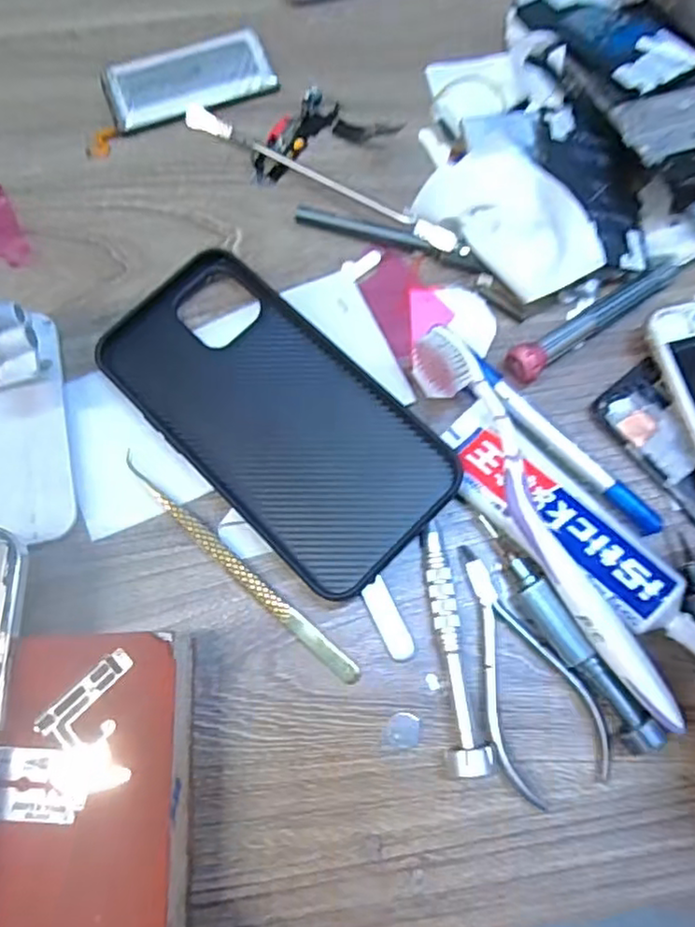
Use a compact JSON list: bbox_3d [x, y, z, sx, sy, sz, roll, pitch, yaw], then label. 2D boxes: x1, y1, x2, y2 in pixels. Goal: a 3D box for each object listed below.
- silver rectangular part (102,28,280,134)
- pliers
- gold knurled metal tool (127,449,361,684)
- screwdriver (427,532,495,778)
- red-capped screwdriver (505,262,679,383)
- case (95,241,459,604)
[{"bbox_3d":[-0.084,-0.205,0.349,0.088,0.009,0.043,-18,74,-6],"label":"silver rectangular part"},{"bbox_3d":[0.065,0.083,0.262,0.044,0.008,0.100,-27,75,-9],"label":"pliers"},{"bbox_3d":[-0.046,0.043,0.273,0.133,0.008,0.008,41,76,11],"label":"gold knurled metal tool"},{"bbox_3d":[0.040,0.074,0.260,0.015,0.017,0.092,-8,73,-3],"label":"screwdriver"},{"bbox_3d":[0.115,-0.070,0.305,0.096,0.017,0.016,-36,77,-11],"label":"red-capped screwdriver"},{"bbox_3d":[-0.031,-0.022,0.289,0.083,0.014,0.160,-43,78,-13],"label":"case"}]

